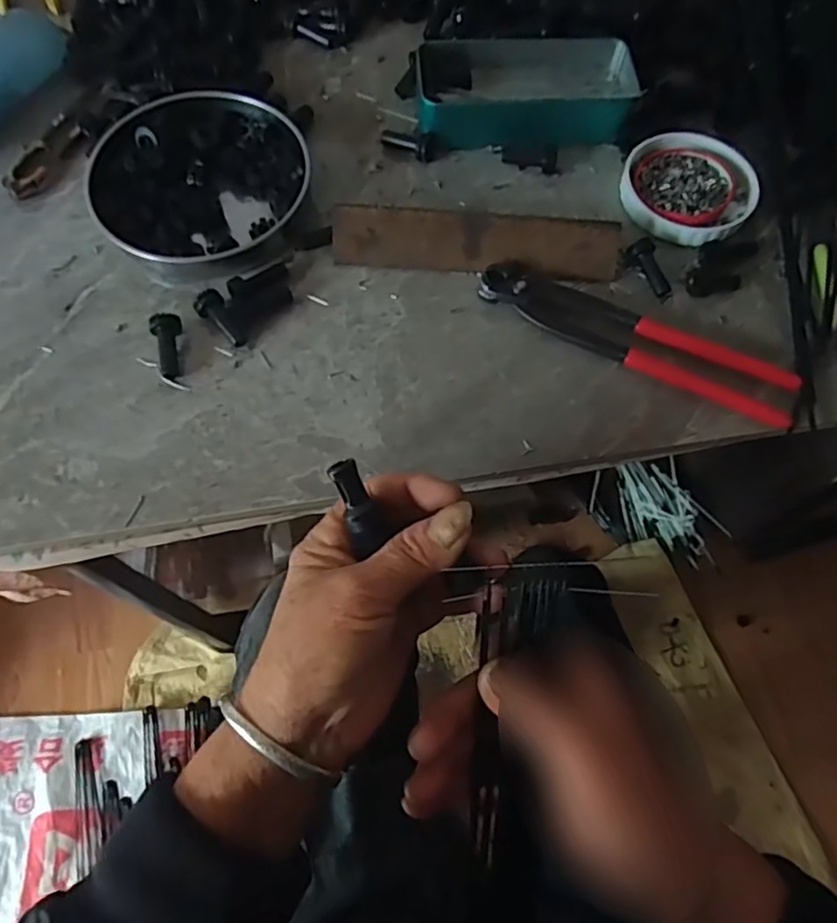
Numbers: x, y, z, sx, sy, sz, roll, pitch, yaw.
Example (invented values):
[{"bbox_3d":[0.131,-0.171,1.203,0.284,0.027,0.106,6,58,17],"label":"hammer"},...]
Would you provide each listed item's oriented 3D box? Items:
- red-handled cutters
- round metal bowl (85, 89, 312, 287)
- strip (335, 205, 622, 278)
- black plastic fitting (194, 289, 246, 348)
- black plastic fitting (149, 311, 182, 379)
[{"bbox_3d":[0.130,-0.075,0.387,0.194,0.012,0.036,26,68,10],"label":"red-handled cutters"},{"bbox_3d":[-0.140,-0.182,0.418,0.133,0.026,0.129,0,67,-1],"label":"round metal bowl"},{"bbox_3d":[0.037,-0.139,0.408,0.179,0.009,0.037,3,110,0],"label":"strip"},{"bbox_3d":[-0.121,-0.085,0.386,0.017,0.015,0.038,-27,70,-12],"label":"black plastic fitting"},{"bbox_3d":[-0.147,-0.068,0.379,0.017,0.015,0.039,-16,68,-8],"label":"black plastic fitting"}]

